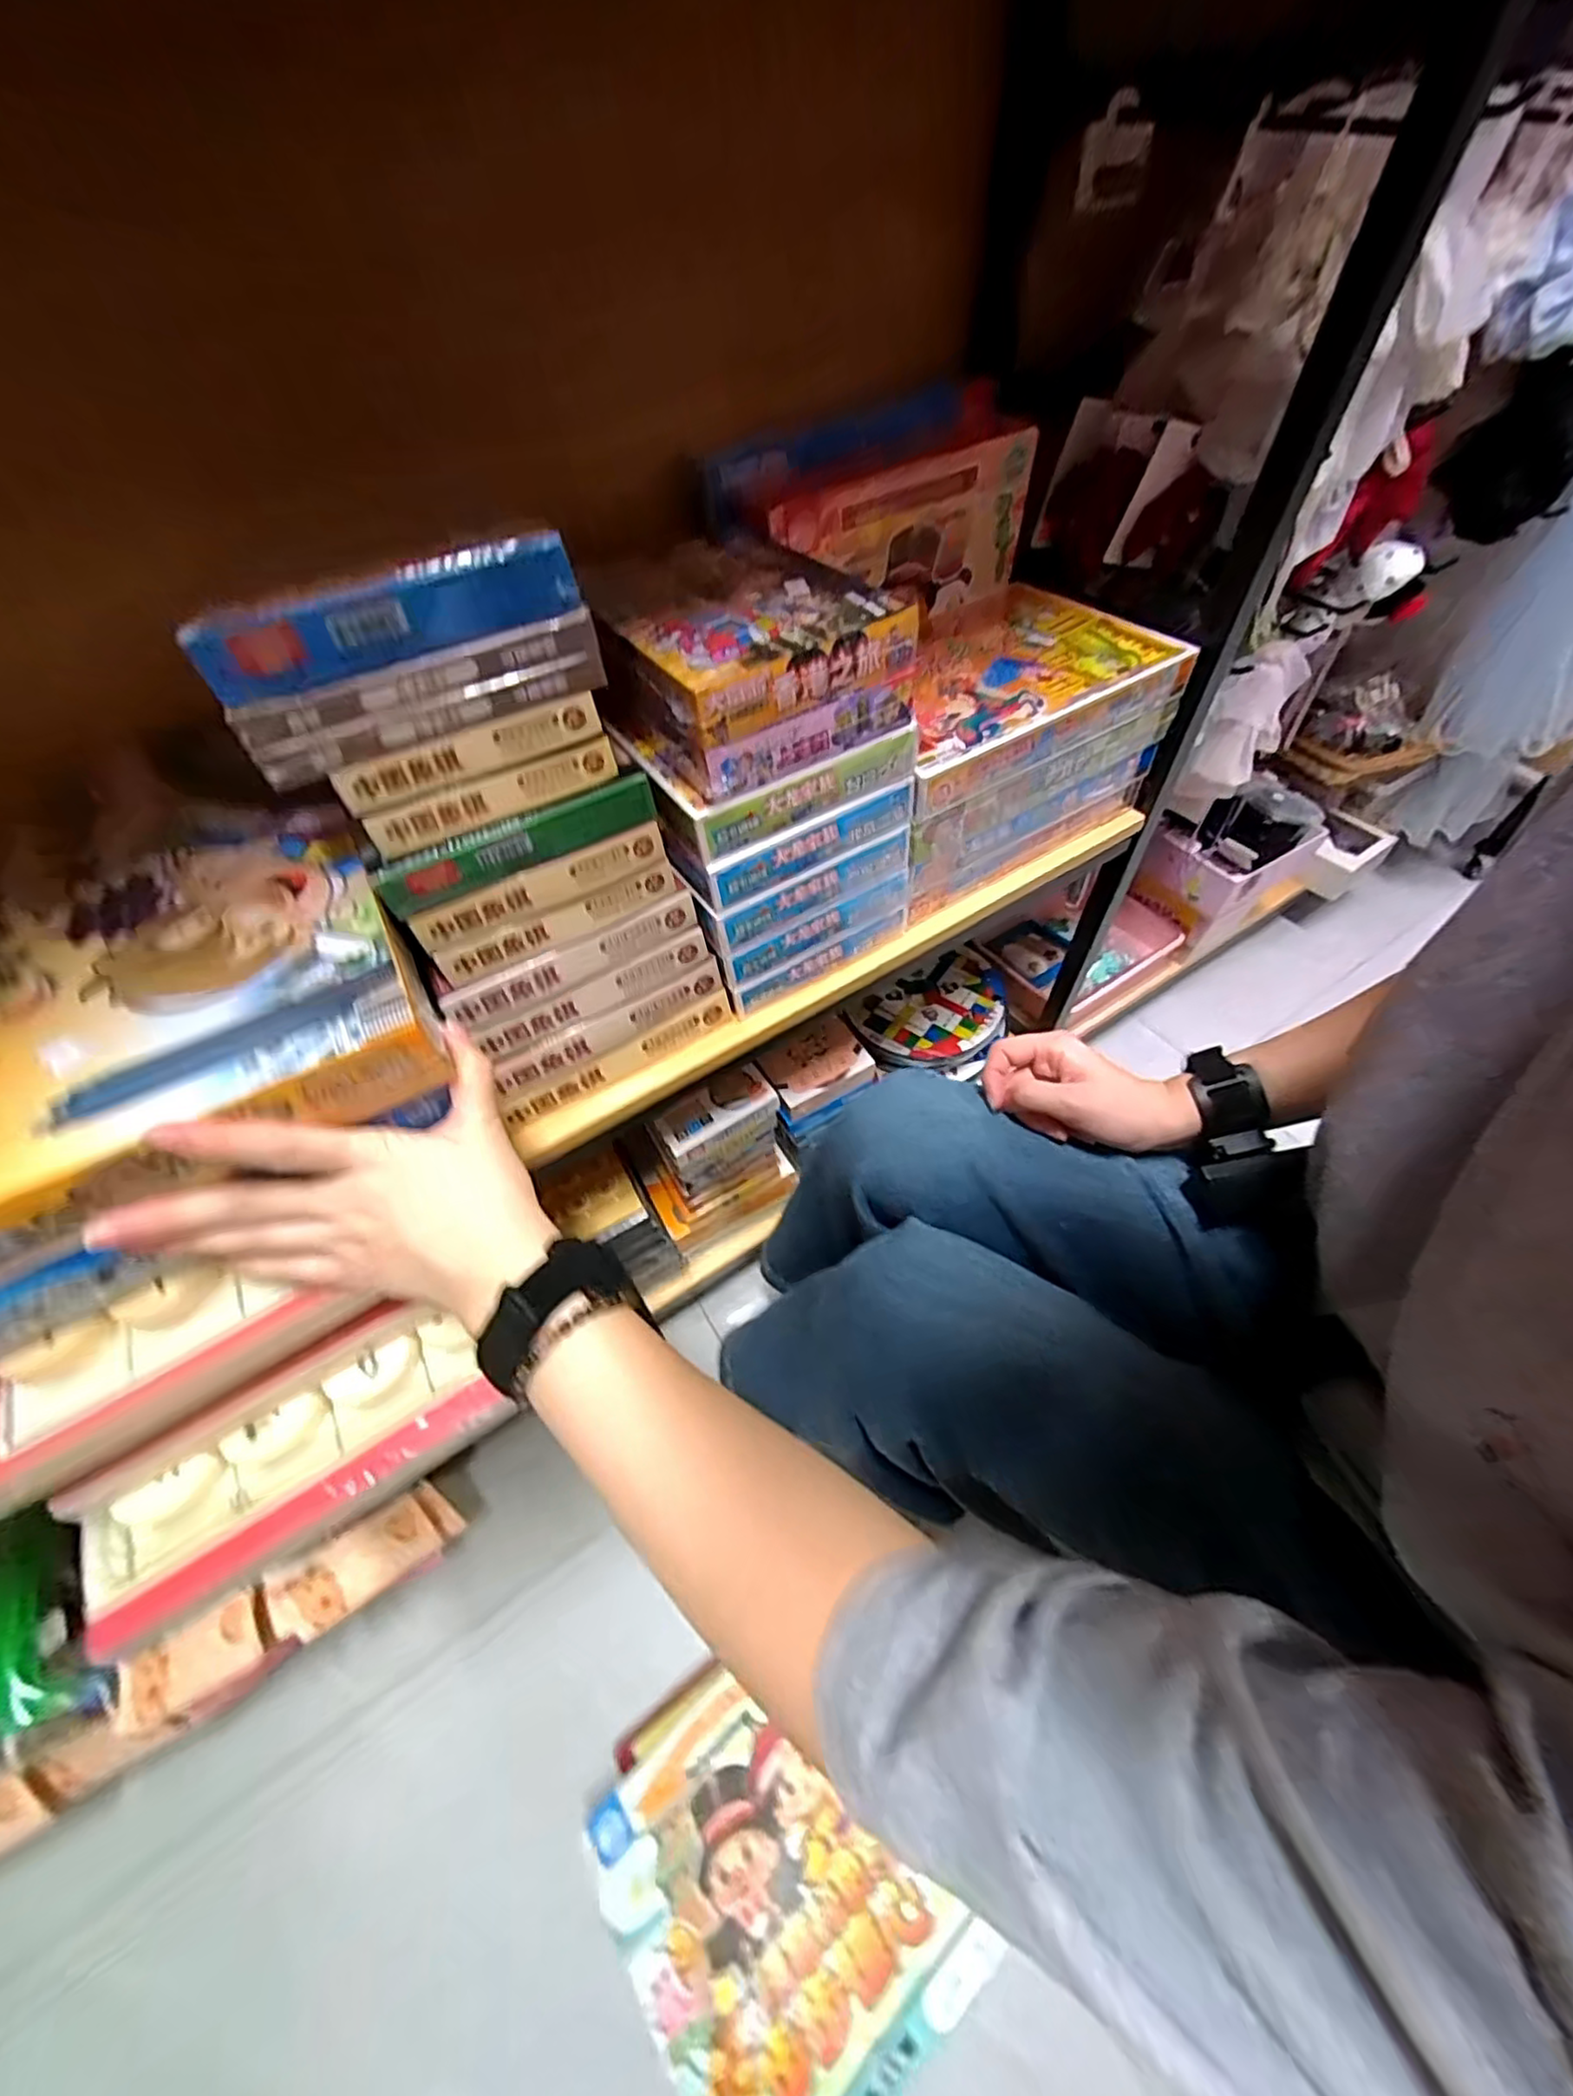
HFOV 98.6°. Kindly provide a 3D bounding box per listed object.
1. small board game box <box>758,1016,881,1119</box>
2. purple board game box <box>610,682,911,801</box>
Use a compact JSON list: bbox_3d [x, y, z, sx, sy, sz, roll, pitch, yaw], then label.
[{"bbox_3d":[0.030,0.018,0.711,0.106,0.029,0.075,-29,57,-17],"label":"small board game box"},{"bbox_3d":[-0.016,-0.211,0.412,0.144,0.034,0.120,-27,57,-16],"label":"purple board game box"}]

